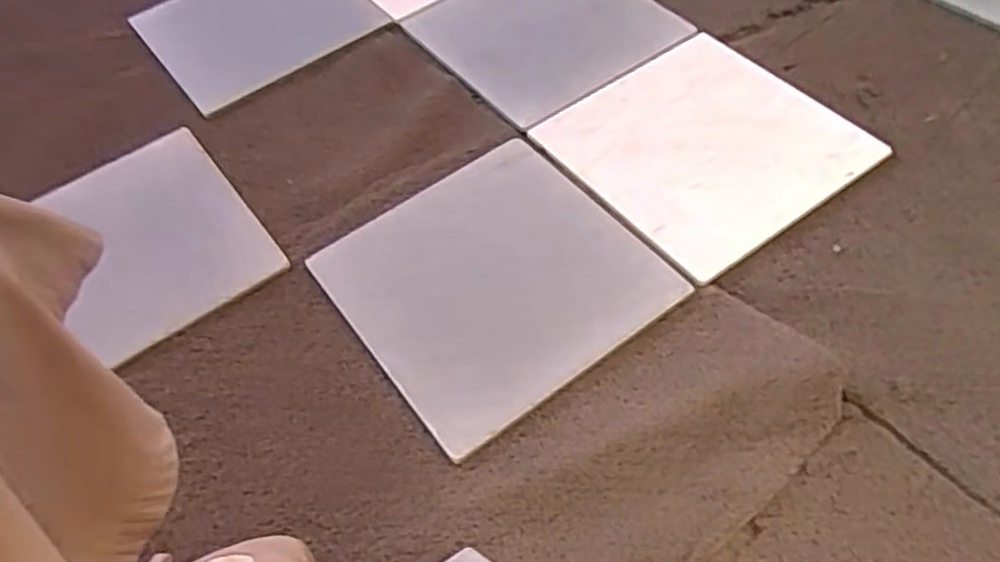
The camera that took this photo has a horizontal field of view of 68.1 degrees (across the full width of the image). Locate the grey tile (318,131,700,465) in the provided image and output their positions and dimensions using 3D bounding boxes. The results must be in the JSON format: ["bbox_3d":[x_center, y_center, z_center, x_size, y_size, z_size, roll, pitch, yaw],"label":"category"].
[{"bbox_3d":[-0.008,-0.003,0.812,0.301,0.019,0.302,-33,55,-16],"label":"grey tile"}]

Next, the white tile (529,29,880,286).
[{"bbox_3d":[0.244,-0.174,0.901,0.307,0.013,0.315,-30,57,-15],"label":"white tile"}]

